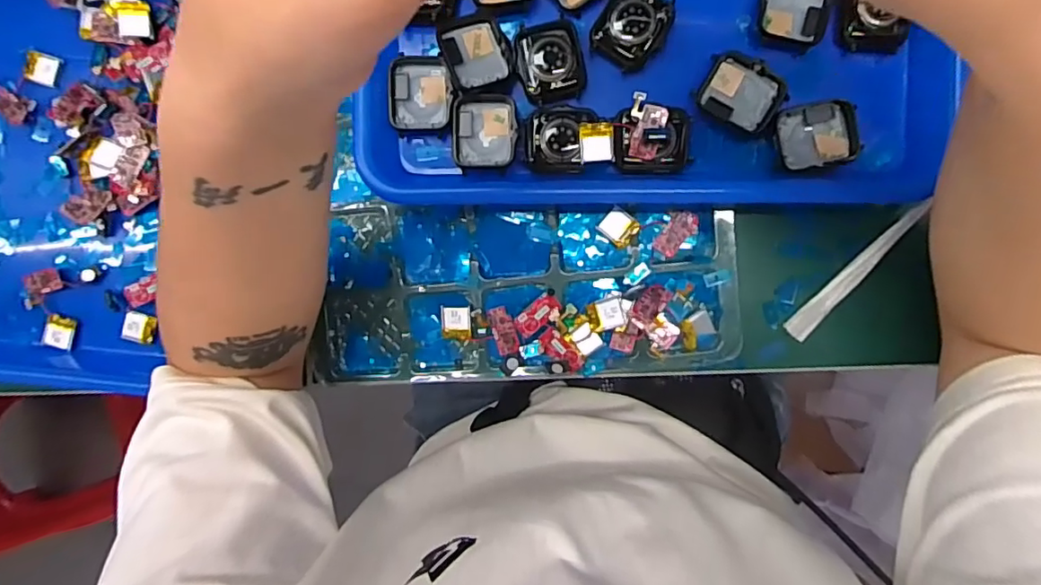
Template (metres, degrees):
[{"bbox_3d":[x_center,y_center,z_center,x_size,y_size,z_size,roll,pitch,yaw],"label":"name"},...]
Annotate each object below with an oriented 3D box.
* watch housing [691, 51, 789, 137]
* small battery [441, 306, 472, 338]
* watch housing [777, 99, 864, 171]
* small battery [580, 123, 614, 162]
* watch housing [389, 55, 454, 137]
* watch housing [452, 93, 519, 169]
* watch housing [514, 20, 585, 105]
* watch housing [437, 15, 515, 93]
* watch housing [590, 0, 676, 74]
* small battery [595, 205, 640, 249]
[{"bbox_3d":[0.123,-0.112,0.308,0.045,0.009,0.034,30,94,3],"label":"watch housing"},{"bbox_3d":[-0.040,0.019,0.346,0.019,0.004,0.020,0,92,4],"label":"small battery"},{"bbox_3d":[0.166,-0.088,0.308,0.042,0.005,0.035,-10,91,4],"label":"watch housing"},{"bbox_3d":[0.043,-0.084,0.310,0.019,0.004,0.021,-2,102,-4],"label":"small battery"},{"bbox_3d":[-0.057,-0.114,0.321,0.035,0.012,0.044,-1,92,4],"label":"watch housing"},{"bbox_3d":[-0.020,-0.093,0.319,0.036,0.009,0.041,2,92,4],"label":"watch housing"},{"bbox_3d":[0.016,-0.131,0.311,0.036,0.007,0.045,-12,91,4],"label":"watch housing"},{"bbox_3d":[-0.025,-0.135,0.314,0.036,0.009,0.037,-20,88,-15],"label":"watch housing"},{"bbox_3d":[0.063,-0.150,0.308,0.037,0.007,0.045,30,94,3],"label":"watch housing"},{"bbox_3d":[0.059,-0.039,0.330,0.021,0.004,0.019,39,94,2],"label":"small battery"}]

